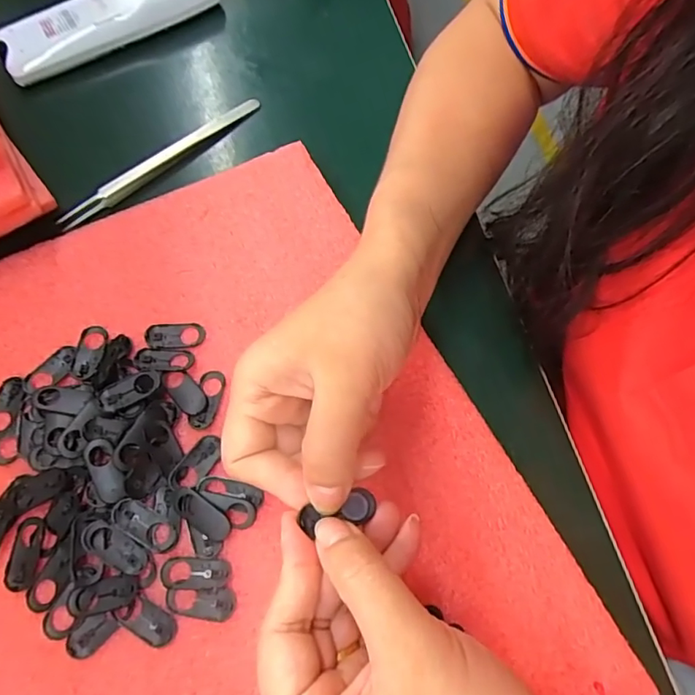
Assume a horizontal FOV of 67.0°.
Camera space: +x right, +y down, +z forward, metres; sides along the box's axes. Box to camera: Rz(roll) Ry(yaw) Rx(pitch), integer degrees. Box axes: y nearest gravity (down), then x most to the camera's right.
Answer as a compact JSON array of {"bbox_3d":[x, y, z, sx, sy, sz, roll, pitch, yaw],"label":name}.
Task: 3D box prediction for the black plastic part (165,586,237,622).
[{"bbox_3d":[-0.066,0.115,0.236,0.031,0.004,0.014,-1,67,0],"label":"black plastic part"}]

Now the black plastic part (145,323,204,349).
[{"bbox_3d":[-0.094,-0.007,0.286,0.031,0.004,0.015,-4,67,-2],"label":"black plastic part"}]

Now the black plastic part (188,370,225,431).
[{"bbox_3d":[-0.073,0.027,0.273,0.013,0.004,0.032,9,67,4],"label":"black plastic part"}]

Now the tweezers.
[{"bbox_3d":[-0.118,-0.123,0.341,0.012,0.009,0.152,41,73,16],"label":"tweezers"}]

